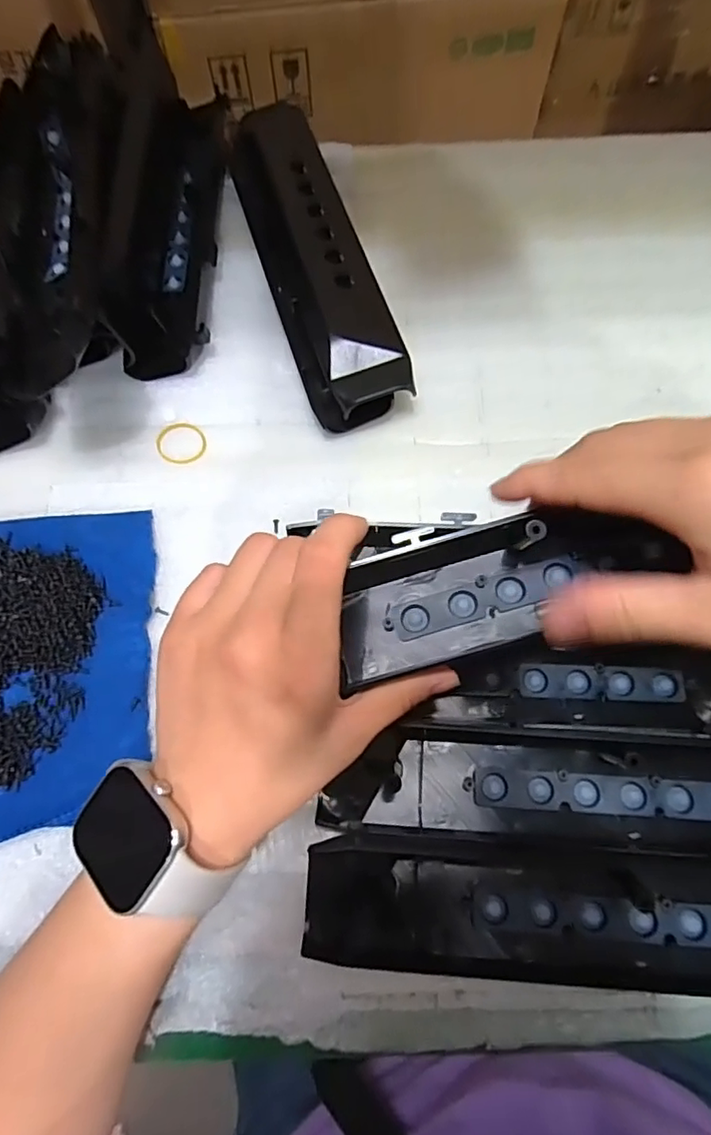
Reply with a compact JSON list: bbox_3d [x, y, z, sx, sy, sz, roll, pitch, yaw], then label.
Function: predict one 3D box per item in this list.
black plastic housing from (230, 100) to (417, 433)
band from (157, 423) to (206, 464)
[{"bbox_3d":[-0.028,-0.208,0.387,0.068,0.043,0.261,-17,68,-6],"label":"black plastic housing"},{"bbox_3d":[-0.108,-0.077,0.357,0.029,0.004,0.032,-39,72,-14],"label":"band"}]

